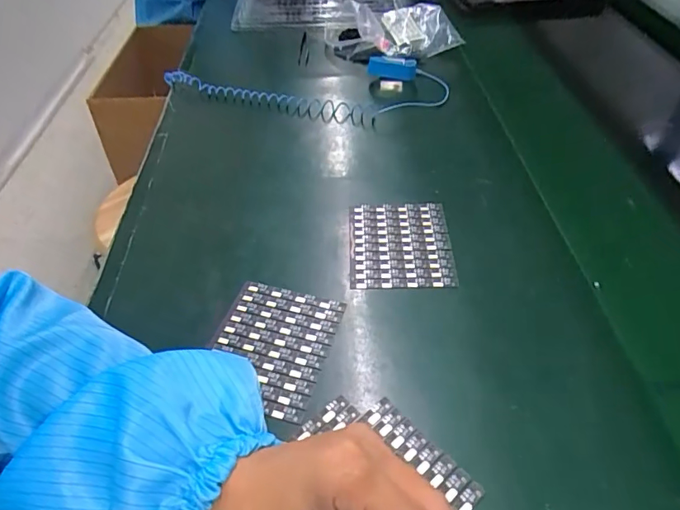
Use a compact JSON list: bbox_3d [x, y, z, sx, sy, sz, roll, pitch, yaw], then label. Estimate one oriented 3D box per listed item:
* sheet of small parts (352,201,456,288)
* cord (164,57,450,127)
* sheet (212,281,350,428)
[{"bbox_3d":[0.050,-0.011,0.409,0.083,0.005,0.093,0,46,1],"label":"sheet of small parts"},{"bbox_3d":[-0.040,-0.227,0.619,0.347,0.030,0.146,17,48,16],"label":"cord"},{"bbox_3d":[-0.048,0.062,0.341,0.079,0.005,0.094,13,47,12],"label":"sheet"}]

